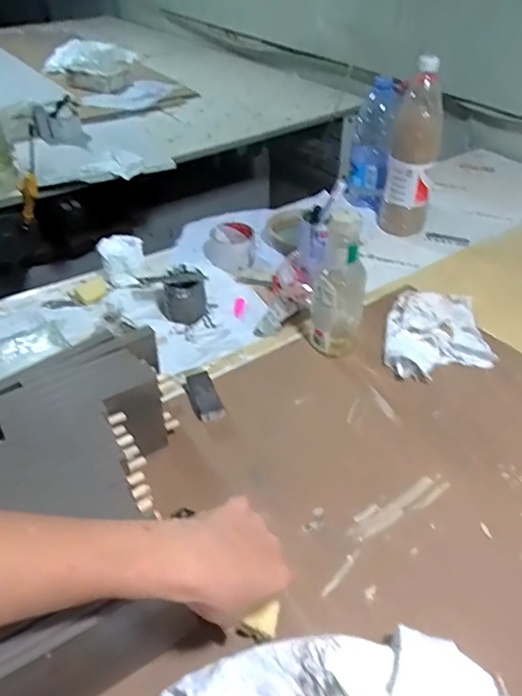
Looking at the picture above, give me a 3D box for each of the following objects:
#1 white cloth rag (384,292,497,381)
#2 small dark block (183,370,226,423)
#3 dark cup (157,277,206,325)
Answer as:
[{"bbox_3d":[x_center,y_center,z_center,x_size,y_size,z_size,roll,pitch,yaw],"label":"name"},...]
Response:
[{"bbox_3d":[0.248,-0.028,0.769,0.154,0.032,0.173,-2,40,-1],"label":"white cloth rag"},{"bbox_3d":[-0.073,0.063,0.681,0.034,0.018,0.080,-15,43,-16],"label":"small dark block"},{"bbox_3d":[-0.126,-0.081,0.844,0.068,0.071,0.068,-15,43,-16],"label":"dark cup"}]

